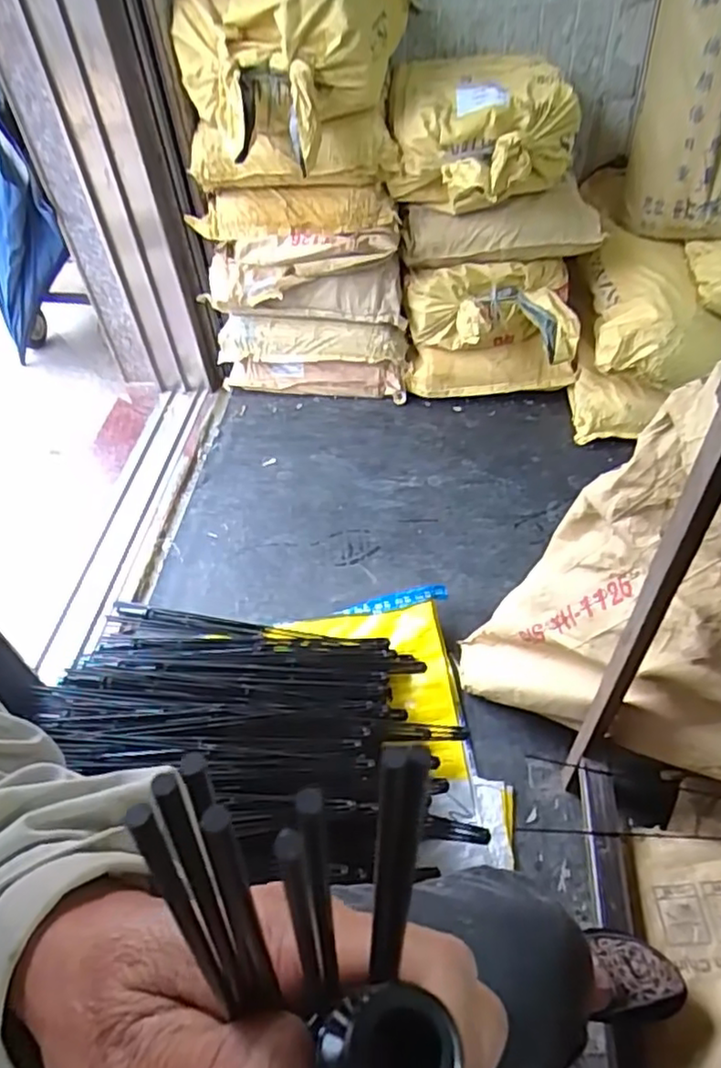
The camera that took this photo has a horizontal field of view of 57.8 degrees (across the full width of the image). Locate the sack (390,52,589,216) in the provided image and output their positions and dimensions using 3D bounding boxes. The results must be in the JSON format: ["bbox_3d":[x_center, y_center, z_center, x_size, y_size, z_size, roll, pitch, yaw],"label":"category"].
[{"bbox_3d":[0.237,-0.787,1.301,0.356,0.186,0.432,-1,48,4],"label":"sack"}]

